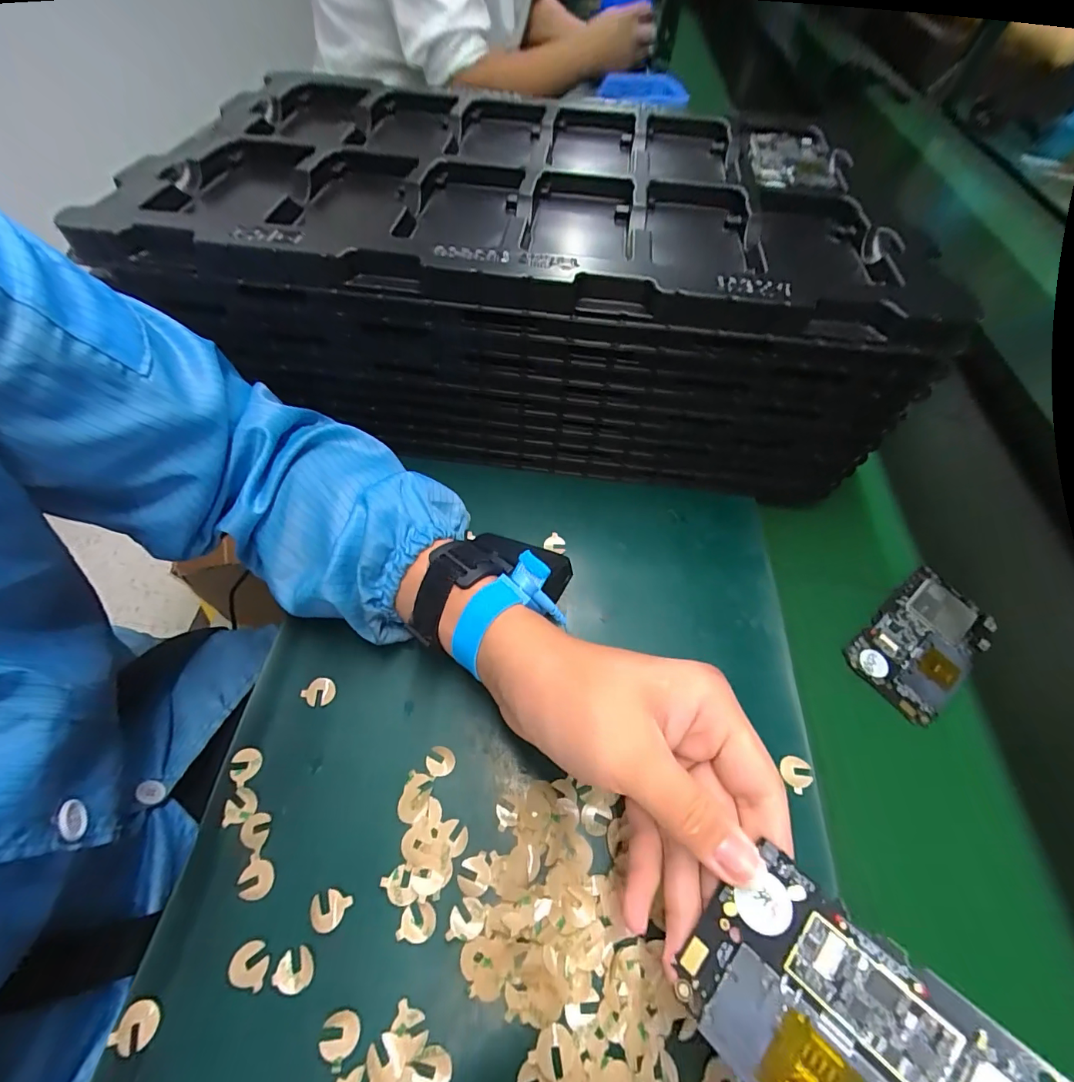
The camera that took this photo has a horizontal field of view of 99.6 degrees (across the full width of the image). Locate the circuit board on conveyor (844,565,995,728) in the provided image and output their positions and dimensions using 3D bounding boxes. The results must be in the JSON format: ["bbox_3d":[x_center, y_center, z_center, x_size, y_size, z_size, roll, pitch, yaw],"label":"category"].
[{"bbox_3d":[0.294,0.074,0.345,0.123,0.009,0.065,-34,67,-22],"label":"circuit board on conveyor"}]

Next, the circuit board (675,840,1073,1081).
[{"bbox_3d":[0.113,0.169,0.141,0.122,0.006,0.065,31,75,37],"label":"circuit board"}]

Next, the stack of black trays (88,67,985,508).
[{"bbox_3d":[0.003,-0.233,0.406,0.528,0.165,0.310,7,59,-1],"label":"stack of black trays"}]

